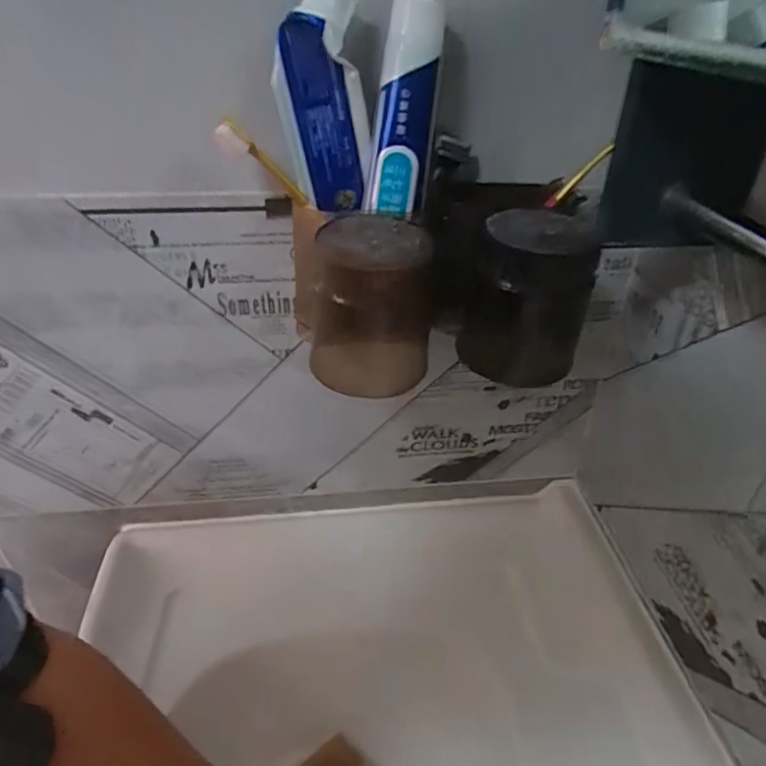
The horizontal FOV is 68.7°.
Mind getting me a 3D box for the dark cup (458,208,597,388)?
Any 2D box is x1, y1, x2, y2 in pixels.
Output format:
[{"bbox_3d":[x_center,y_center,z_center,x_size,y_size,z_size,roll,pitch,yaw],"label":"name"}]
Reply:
[{"bbox_3d":[0.087,-0.055,0.365,0.078,0.096,0.062,5,34,5],"label":"dark cup"}]

